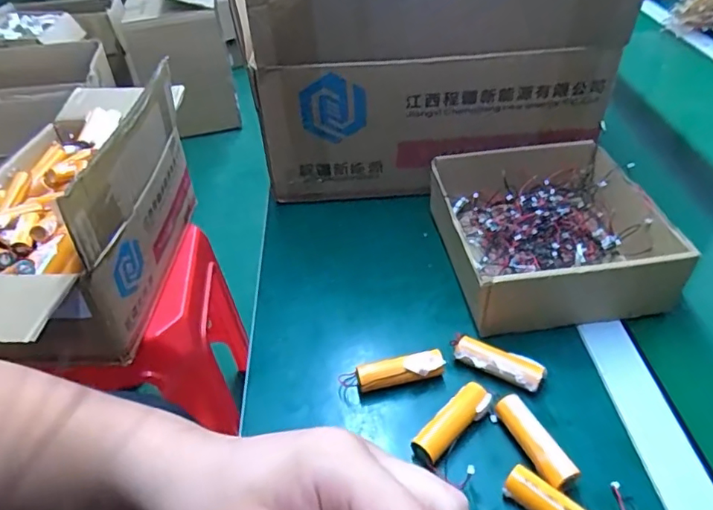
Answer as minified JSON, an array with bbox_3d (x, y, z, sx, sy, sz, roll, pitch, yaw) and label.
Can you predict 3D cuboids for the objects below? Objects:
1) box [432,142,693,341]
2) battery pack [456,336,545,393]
[{"bbox_3d":[0.187,-0.024,0.525,0.199,0.072,0.200,-6,42,-3],"label":"box"},{"bbox_3d":[0.116,0.090,0.433,0.070,0.022,0.020,19,47,23],"label":"battery pack"}]

